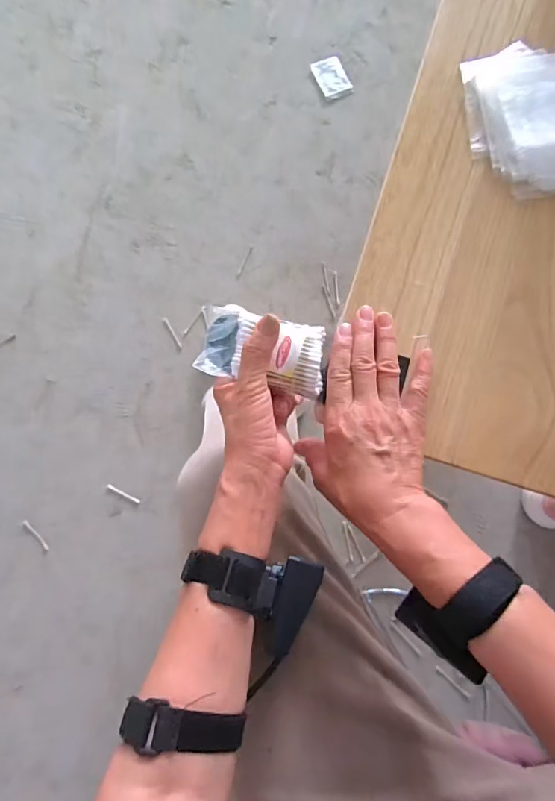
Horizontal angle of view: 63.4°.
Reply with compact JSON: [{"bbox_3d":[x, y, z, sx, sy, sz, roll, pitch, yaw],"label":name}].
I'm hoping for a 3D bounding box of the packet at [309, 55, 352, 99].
[{"bbox_3d":[0.125,-0.729,1.015,0.066,0.006,0.103,-24,81,-1],"label":"packet"}]

